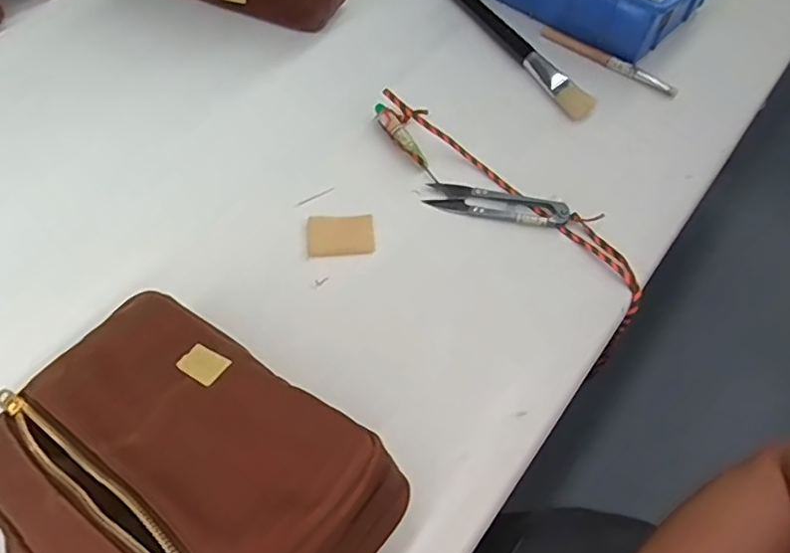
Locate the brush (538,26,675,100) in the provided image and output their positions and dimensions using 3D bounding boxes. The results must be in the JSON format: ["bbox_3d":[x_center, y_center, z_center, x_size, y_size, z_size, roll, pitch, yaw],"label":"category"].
[{"bbox_3d":[0.183,-0.189,0.502,0.128,0.014,0.008,39,65,20],"label":"brush"}]

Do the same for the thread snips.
[{"bbox_3d":[0.073,-0.054,0.414,0.099,0.011,0.025,13,59,6],"label":"thread snips"}]

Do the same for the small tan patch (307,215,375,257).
[{"bbox_3d":[-0.038,-0.029,0.404,0.045,0.005,0.030,-4,58,-4],"label":"small tan patch"}]

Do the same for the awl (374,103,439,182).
[{"bbox_3d":[0.008,-0.104,0.445,0.013,0.011,0.080,-27,63,-17],"label":"awl"}]

